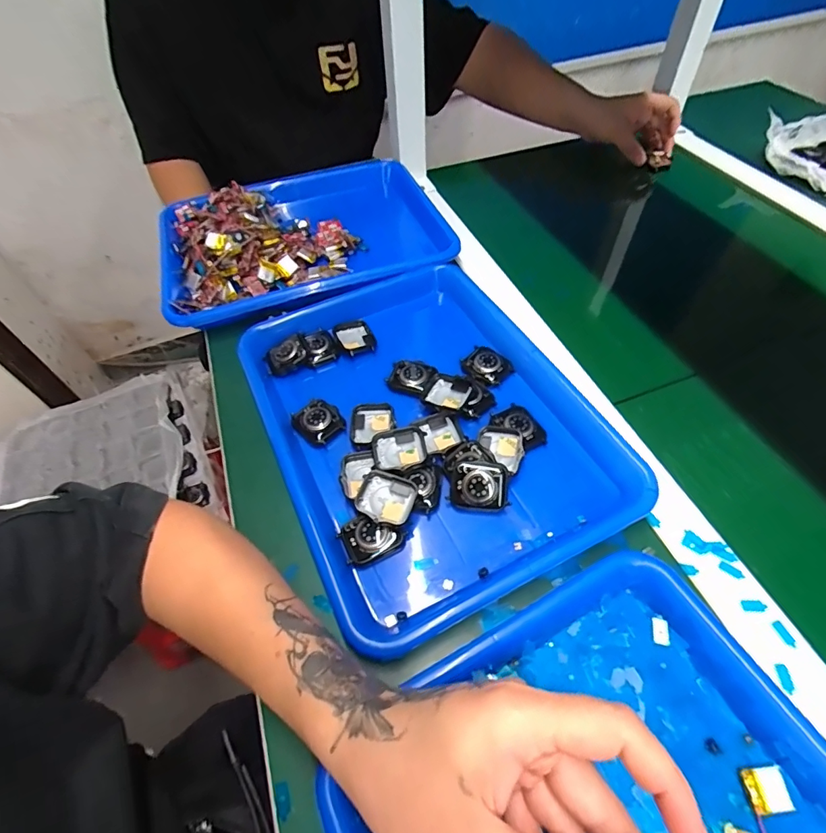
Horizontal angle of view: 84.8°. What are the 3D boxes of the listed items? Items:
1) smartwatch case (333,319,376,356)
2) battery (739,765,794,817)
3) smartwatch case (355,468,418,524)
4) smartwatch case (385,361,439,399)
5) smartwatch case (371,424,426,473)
[{"bbox_3d":[-0.060,-0.082,0.468,0.036,0.011,0.046,-29,57,-16],"label":"smartwatch case"},{"bbox_3d":[0.192,0.202,0.245,0.021,0.004,0.020,-6,54,0],"label":"battery"},{"bbox_3d":[-0.020,0.064,0.348,0.043,0.013,0.038,11,56,13],"label":"smartwatch case"},{"bbox_3d":[-0.002,-0.038,0.430,0.040,0.011,0.033,17,71,24],"label":"smartwatch case"},{"bbox_3d":[-0.010,0.028,0.372,0.045,0.012,0.040,-13,54,-5],"label":"smartwatch case"}]

